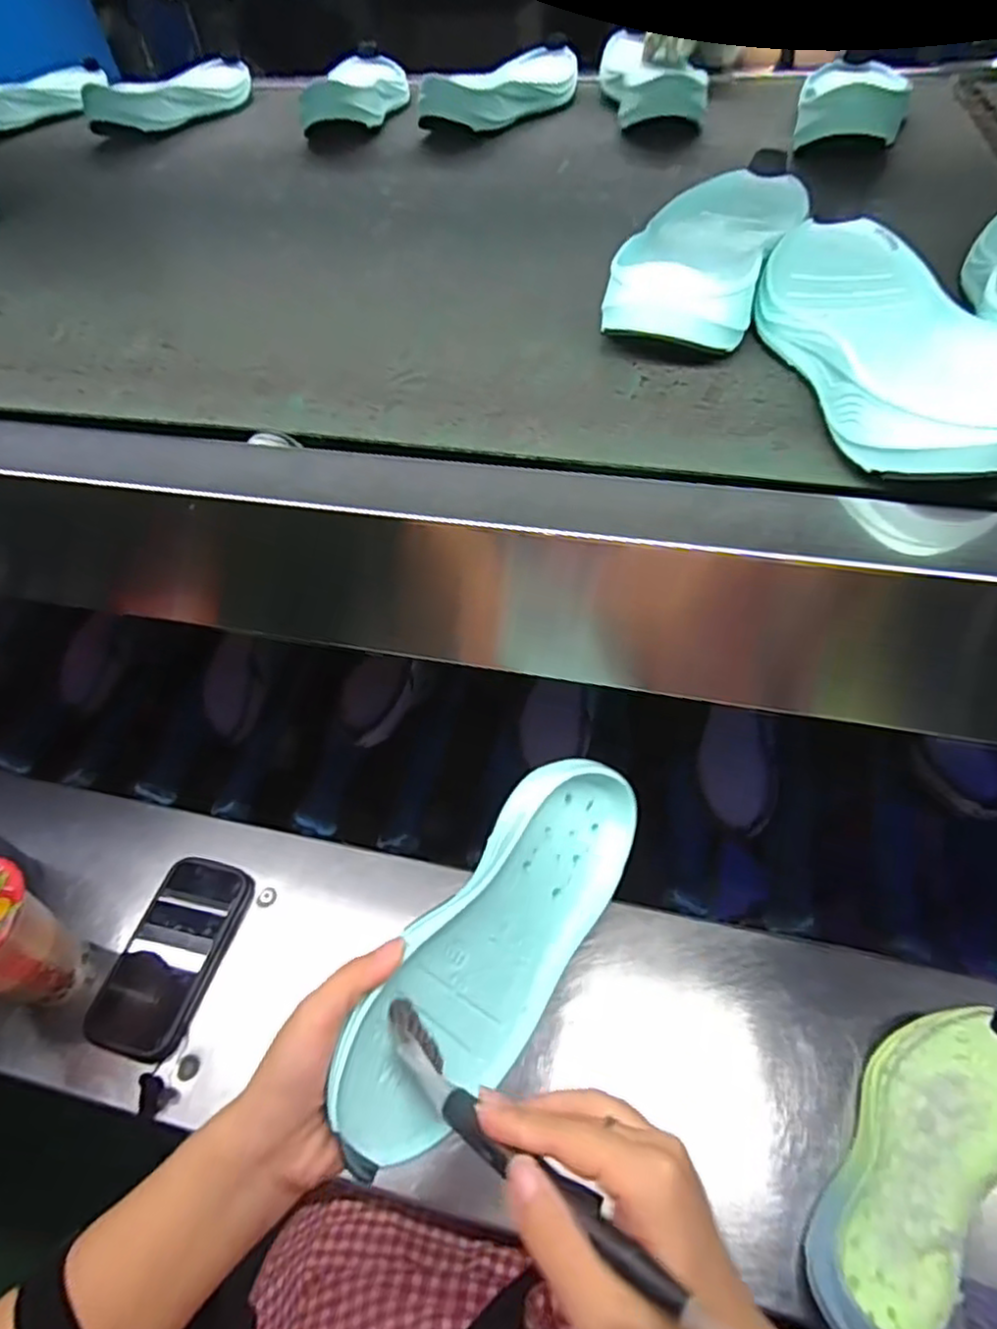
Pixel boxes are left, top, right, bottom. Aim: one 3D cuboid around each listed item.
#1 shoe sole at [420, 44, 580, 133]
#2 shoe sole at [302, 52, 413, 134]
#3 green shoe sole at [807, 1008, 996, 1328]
[{"bbox_3d":[0.013,-0.574,0.665,0.083,0.041,0.218,20,57,18],"label":"shoe sole"},{"bbox_3d":[-0.145,-0.608,0.710,0.092,0.036,0.208,0,53,4],"label":"shoe sole"},{"bbox_3d":[0.281,0.330,0.446,0.088,0.052,0.223,33,62,27],"label":"green shoe sole"}]

